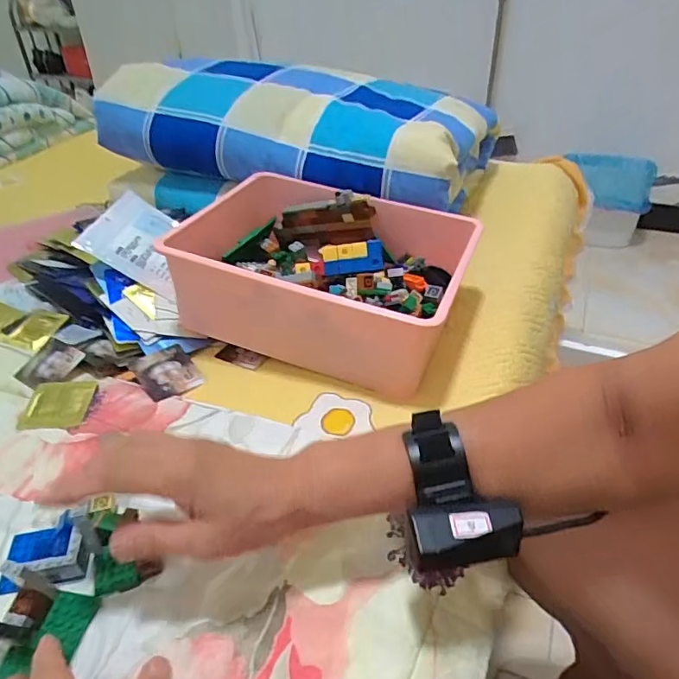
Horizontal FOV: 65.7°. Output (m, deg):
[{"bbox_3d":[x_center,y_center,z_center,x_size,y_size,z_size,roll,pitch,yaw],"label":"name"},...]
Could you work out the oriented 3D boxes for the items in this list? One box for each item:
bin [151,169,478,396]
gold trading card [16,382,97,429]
[{"bbox_3d":[-0.008,-0.077,0.620,0.302,0.128,0.242,13,38,18],"label":"bin"},{"bbox_3d":[-0.289,0.064,0.540,0.066,0.010,0.063,-3,36,-3],"label":"gold trading card"}]

